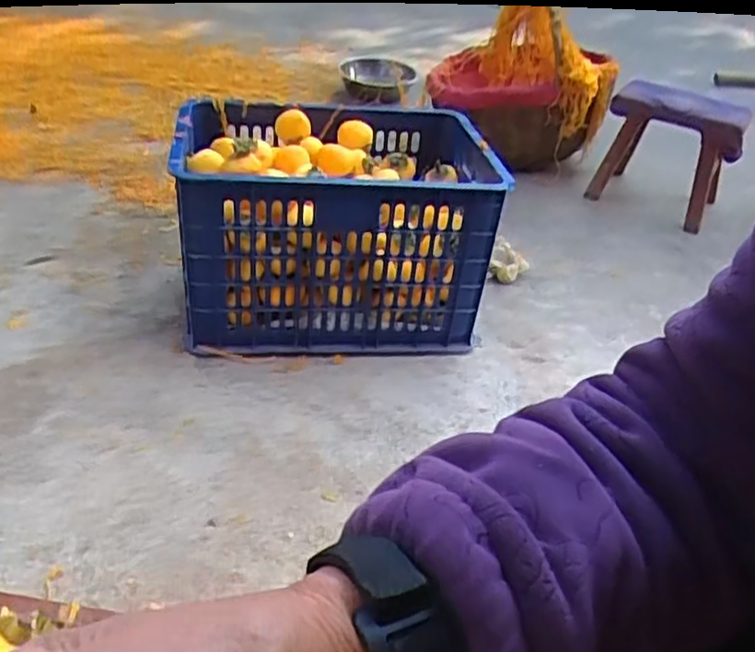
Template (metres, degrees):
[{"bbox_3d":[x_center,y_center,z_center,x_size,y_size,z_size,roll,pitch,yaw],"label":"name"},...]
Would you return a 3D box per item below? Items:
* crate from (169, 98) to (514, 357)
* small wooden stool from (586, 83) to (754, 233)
[{"bbox_3d":[-0.077,-0.190,1.268,0.499,0.319,0.409,0,40,-9],"label":"crate"},{"bbox_3d":[0.712,-0.434,1.722,0.299,0.315,0.204,29,44,24],"label":"small wooden stool"}]

